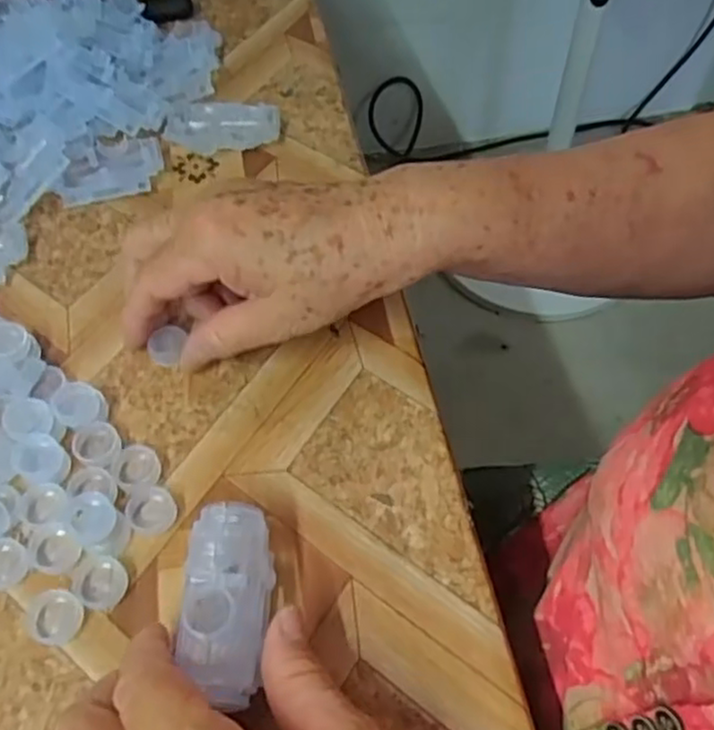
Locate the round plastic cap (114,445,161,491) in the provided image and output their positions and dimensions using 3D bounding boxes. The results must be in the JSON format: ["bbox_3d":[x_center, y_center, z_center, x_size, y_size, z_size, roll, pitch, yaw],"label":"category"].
[{"bbox_3d":[-0.098,0.046,0.321,0.019,0.006,0.020,-1,55,1],"label":"round plastic cap"}]

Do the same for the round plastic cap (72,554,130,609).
[{"bbox_3d":[-0.106,0.088,0.293,0.023,0.005,0.020,34,63,23],"label":"round plastic cap"}]

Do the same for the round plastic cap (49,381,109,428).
[{"bbox_3d":[-0.131,0.020,0.336,0.023,0.015,0.020,-11,55,-6],"label":"round plastic cap"}]

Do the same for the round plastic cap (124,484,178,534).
[{"bbox_3d":[-0.090,0.062,0.309,0.023,0.006,0.020,37,64,24],"label":"round plastic cap"}]

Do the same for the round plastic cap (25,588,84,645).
[{"bbox_3d":[-0.122,0.100,0.285,0.022,0.006,0.020,-1,55,1],"label":"round plastic cap"}]

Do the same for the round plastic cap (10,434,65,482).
[{"bbox_3d":[-0.143,0.042,0.320,0.021,0.010,0.020,34,63,23],"label":"round plastic cap"}]

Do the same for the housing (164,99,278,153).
[{"bbox_3d":[-0.083,-0.150,0.447,0.070,0.015,0.034,4,55,5],"label":"housing"}]

